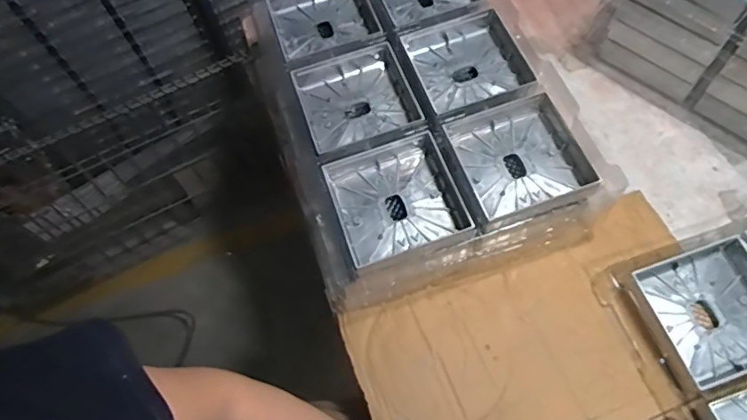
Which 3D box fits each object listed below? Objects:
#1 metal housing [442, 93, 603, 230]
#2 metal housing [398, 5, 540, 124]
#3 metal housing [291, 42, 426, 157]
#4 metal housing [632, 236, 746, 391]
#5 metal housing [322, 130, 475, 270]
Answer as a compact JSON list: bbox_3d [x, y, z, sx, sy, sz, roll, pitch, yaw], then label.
[{"bbox_3d":[0.169,-0.056,0.590,0.140,0.037,0.145,-19,64,-5],"label":"metal housing"},{"bbox_3d":[0.123,-0.184,0.655,0.137,0.037,0.154,-21,64,-6],"label":"metal housing"},{"bbox_3d":[-0.019,-0.137,0.648,0.138,0.038,0.138,-19,64,-5],"label":"metal housing"},{"bbox_3d":[0.383,0.112,0.579,0.144,0.034,0.135,-20,64,-5],"label":"metal housing"},{"bbox_3d":[0.027,-0.009,0.586,0.137,0.039,0.135,-17,64,-4],"label":"metal housing"}]

